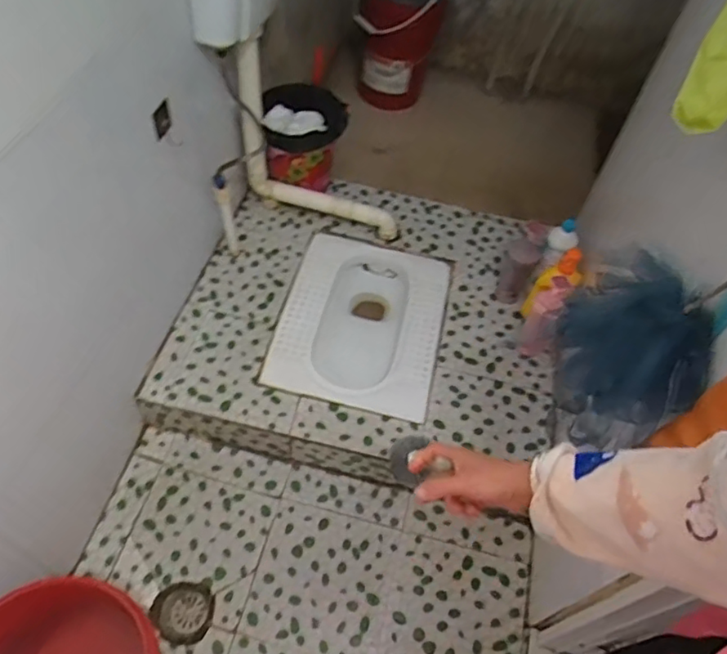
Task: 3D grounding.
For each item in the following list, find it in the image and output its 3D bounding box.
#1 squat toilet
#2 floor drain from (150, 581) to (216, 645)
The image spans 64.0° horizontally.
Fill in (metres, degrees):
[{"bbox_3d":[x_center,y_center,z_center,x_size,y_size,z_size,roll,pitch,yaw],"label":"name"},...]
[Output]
[{"bbox_3d":[-0.007,0.036,1.641,0.407,0.263,0.526,14,54,3],"label":"squat toilet"},{"bbox_3d":[-0.395,0.627,1.282,0.130,0.031,0.117,13,54,3],"label":"floor drain"}]

